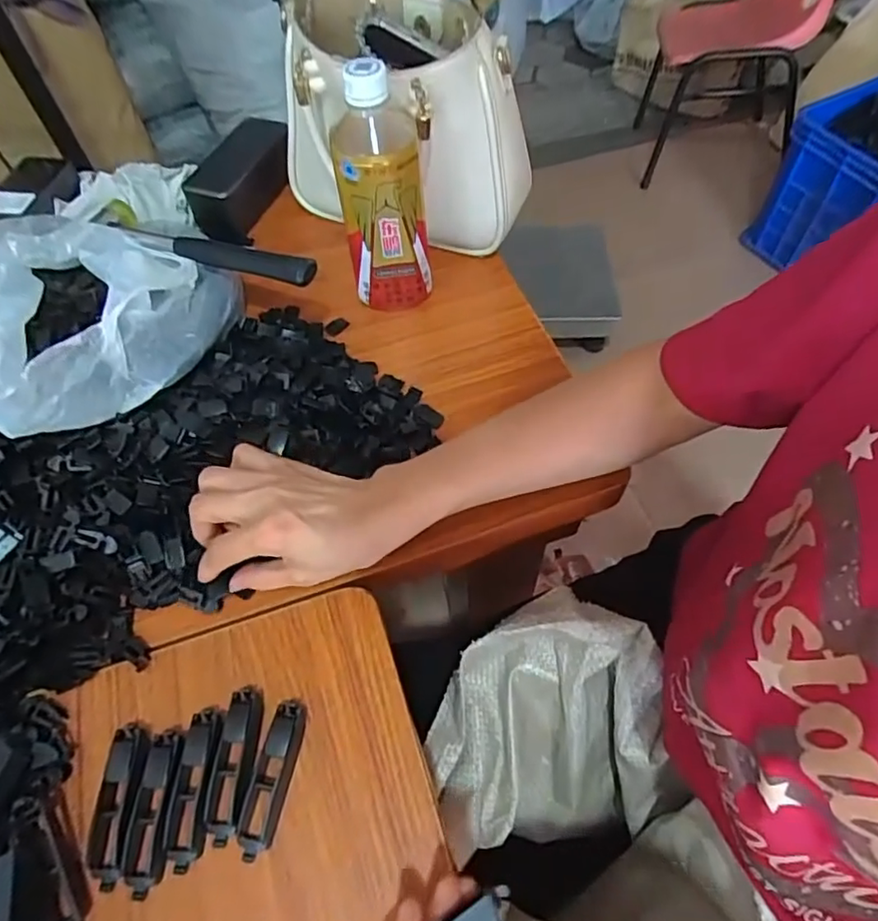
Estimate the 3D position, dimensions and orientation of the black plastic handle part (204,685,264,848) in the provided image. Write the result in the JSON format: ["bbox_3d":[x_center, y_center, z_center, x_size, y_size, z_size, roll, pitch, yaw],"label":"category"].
[{"bbox_3d":[-0.114,0.167,0.329,0.020,0.013,0.078,3,58,4],"label":"black plastic handle part"}]

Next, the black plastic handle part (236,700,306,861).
[{"bbox_3d":[-0.092,0.173,0.325,0.019,0.014,0.078,8,58,7],"label":"black plastic handle part"}]

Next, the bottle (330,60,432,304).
[{"bbox_3d":[-0.045,-0.209,0.469,0.066,0.182,0.063,-7,58,-3],"label":"bottle"}]

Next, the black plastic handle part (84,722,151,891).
[{"bbox_3d":[-0.175,0.186,0.322,0.020,0.015,0.077,1,58,3],"label":"black plastic handle part"}]

